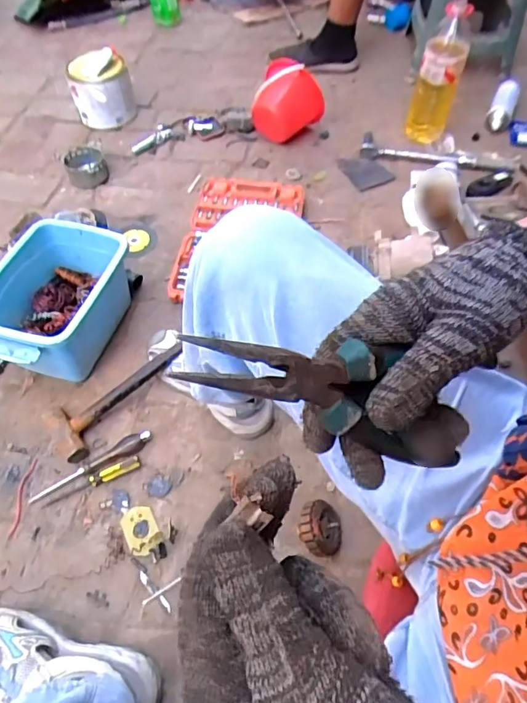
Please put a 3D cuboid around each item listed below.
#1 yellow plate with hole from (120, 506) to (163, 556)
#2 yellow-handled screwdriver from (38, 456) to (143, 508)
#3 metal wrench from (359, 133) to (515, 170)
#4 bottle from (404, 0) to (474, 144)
[{"bbox_3d":[-0.188,0.274,0.745,0.050,0.009,0.076,-27,61,-18],"label":"yellow plate with hole"},{"bbox_3d":[-0.276,0.210,0.781,0.159,0.020,0.022,-21,59,-14],"label":"yellow-handled screwdriver"},{"bbox_3d":[0.452,-0.516,1.277,0.390,0.025,0.080,16,58,10],"label":"metal wrench"},{"bbox_3d":[0.438,-0.682,1.218,0.101,0.302,0.089,20,58,12],"label":"bottle"}]

